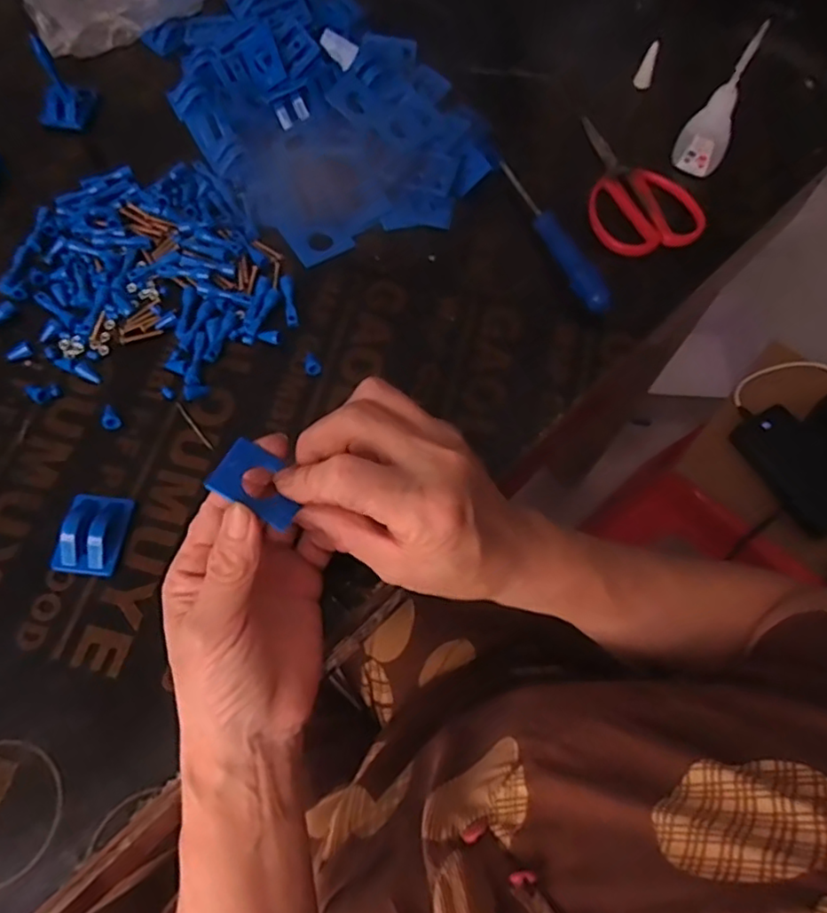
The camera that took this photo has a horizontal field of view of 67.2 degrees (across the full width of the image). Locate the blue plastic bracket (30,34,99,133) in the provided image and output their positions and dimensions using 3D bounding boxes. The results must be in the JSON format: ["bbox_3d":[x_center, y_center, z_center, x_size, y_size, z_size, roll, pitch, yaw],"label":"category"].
[{"bbox_3d":[-0.271,-0.285,0.473,0.033,0.050,0.038,9,67,2],"label":"blue plastic bracket"}]

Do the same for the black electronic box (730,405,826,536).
[{"bbox_3d":[0.447,0.014,0.723,0.076,0.027,0.148,-28,69,-14],"label":"black electronic box"}]

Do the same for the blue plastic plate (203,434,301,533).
[{"bbox_3d":[-0.069,0.012,0.283,0.043,0.005,0.032,34,46,-1],"label":"blue plastic plate"}]

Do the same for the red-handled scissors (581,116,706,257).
[{"bbox_3d":[0.169,-0.208,0.473,0.080,0.010,0.131,-7,67,-5],"label":"red-handled scissors"}]

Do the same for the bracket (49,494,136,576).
[{"bbox_3d":[-0.178,0.043,0.347,0.032,0.012,0.044,7,66,1],"label":"bracket"}]

